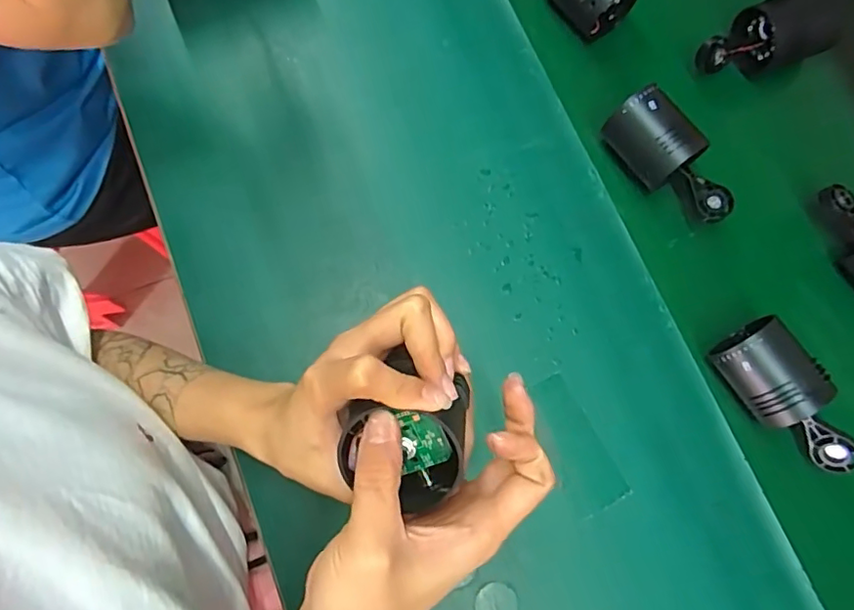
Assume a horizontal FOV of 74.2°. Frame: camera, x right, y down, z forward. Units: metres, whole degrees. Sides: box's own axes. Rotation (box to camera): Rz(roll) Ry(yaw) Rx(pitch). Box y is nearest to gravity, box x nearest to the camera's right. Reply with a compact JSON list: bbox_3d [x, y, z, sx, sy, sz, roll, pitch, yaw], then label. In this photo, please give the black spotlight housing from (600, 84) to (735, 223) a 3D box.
[{"bbox_3d":[0.194,-0.113,0.444,0.048,0.047,0.117,-40,80,-9],"label":"black spotlight housing"}]

